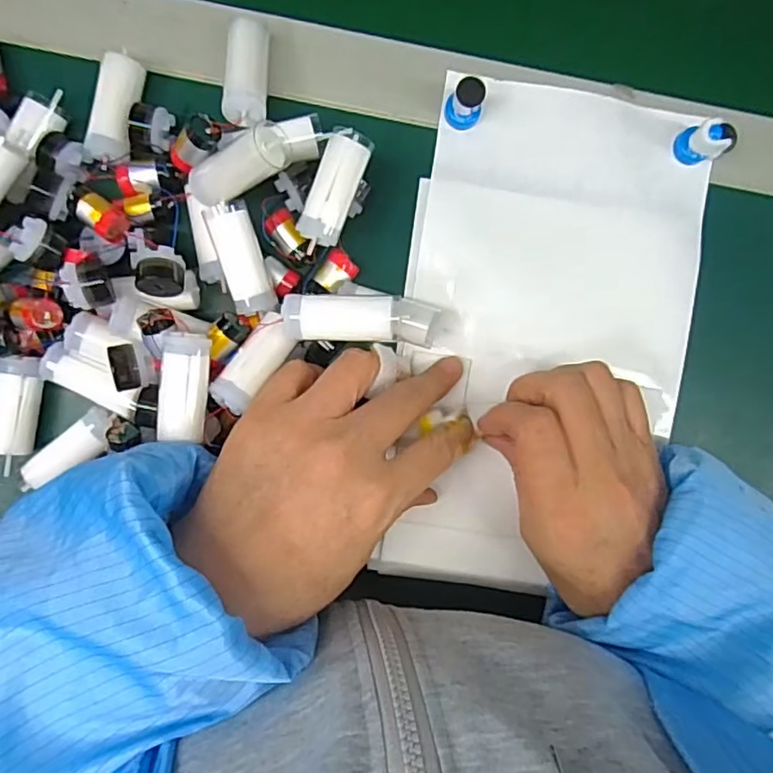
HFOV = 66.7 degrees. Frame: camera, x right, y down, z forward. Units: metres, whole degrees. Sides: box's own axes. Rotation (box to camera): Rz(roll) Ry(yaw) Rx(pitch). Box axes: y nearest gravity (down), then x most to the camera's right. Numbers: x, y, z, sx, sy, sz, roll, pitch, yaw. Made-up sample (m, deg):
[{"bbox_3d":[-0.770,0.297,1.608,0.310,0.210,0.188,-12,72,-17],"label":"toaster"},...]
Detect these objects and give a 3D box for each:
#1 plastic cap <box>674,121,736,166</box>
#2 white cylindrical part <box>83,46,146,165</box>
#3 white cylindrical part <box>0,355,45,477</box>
[{"bbox_3d":[0.167,-0.128,0.308,0.019,0.023,0.015,6,93,-3],"label":"plastic cap"},{"bbox_3d":[-0.135,-0.138,0.295,0.019,0.018,0.052,11,93,-3],"label":"white cylindrical part"},{"bbox_3d":[-0.185,0.014,0.294,0.017,0.023,0.057,11,93,-3],"label":"white cylindrical part"}]

